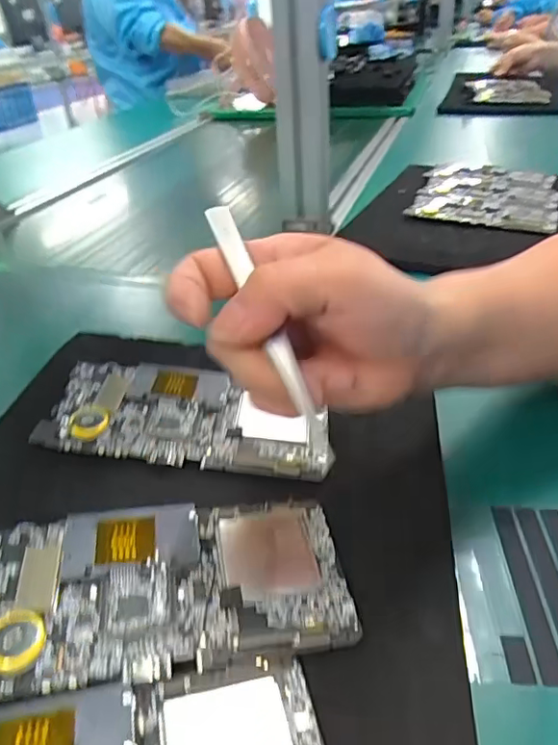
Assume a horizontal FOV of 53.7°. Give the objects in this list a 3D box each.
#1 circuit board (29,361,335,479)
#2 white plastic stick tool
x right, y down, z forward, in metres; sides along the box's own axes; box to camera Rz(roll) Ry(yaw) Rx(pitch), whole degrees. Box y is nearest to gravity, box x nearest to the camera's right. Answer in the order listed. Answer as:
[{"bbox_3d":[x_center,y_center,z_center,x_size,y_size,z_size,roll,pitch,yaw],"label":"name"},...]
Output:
[{"bbox_3d":[-0.049,0.023,0.313,0.154,0.007,0.070,7,43,0],"label":"circuit board"},{"bbox_3d":[-0.008,-0.029,0.228,0.011,0.010,0.099,-19,76,-21],"label":"white plastic stick tool"}]

